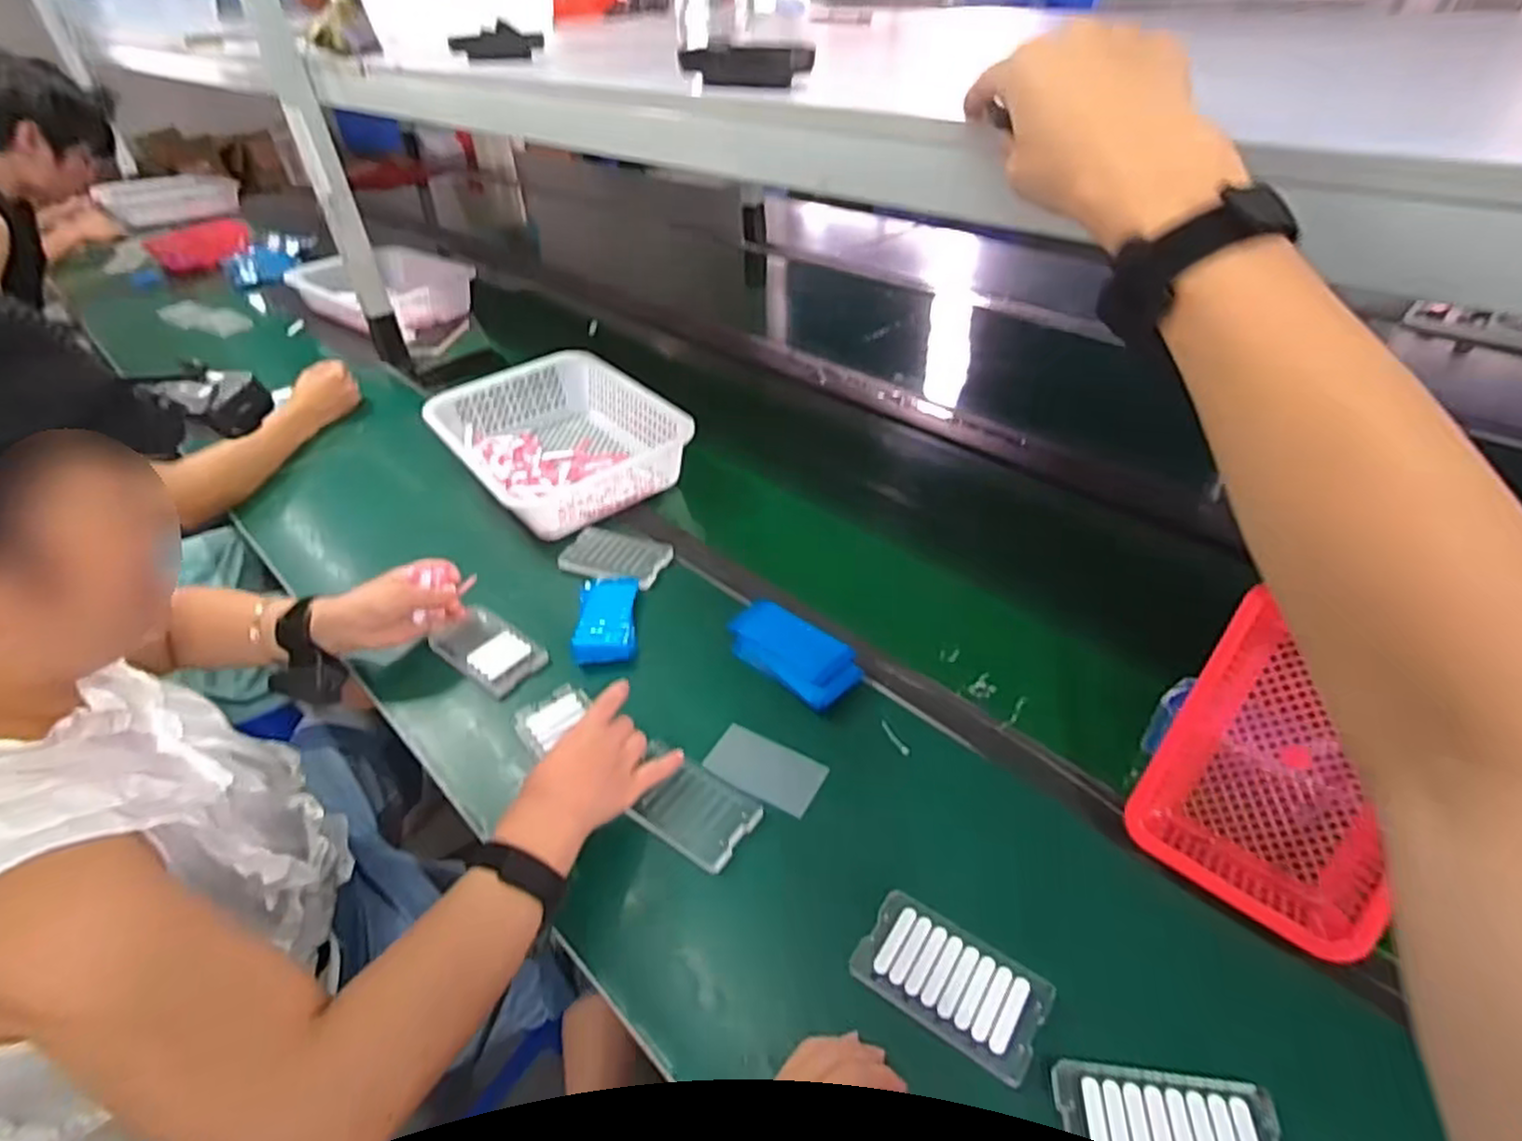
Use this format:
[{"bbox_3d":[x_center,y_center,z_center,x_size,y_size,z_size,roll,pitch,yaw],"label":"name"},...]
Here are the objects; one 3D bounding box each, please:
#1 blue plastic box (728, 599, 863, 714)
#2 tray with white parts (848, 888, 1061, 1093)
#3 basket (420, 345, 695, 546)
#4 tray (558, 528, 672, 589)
[{"bbox_3d":[0.030,0.080,0.732,0.070,0.027,0.142,-33,48,-31],"label":"blue plastic box"},{"bbox_3d":[0.131,0.283,0.507,0.122,0.011,0.071,23,47,28],"label":"tray with white parts"},{"bbox_3d":[-0.283,-0.181,1.019,0.250,0.094,0.336,-31,47,-29],"label":"basket"},{"bbox_3d":[-0.172,-0.016,0.873,0.127,0.012,0.077,13,43,18],"label":"tray"}]

